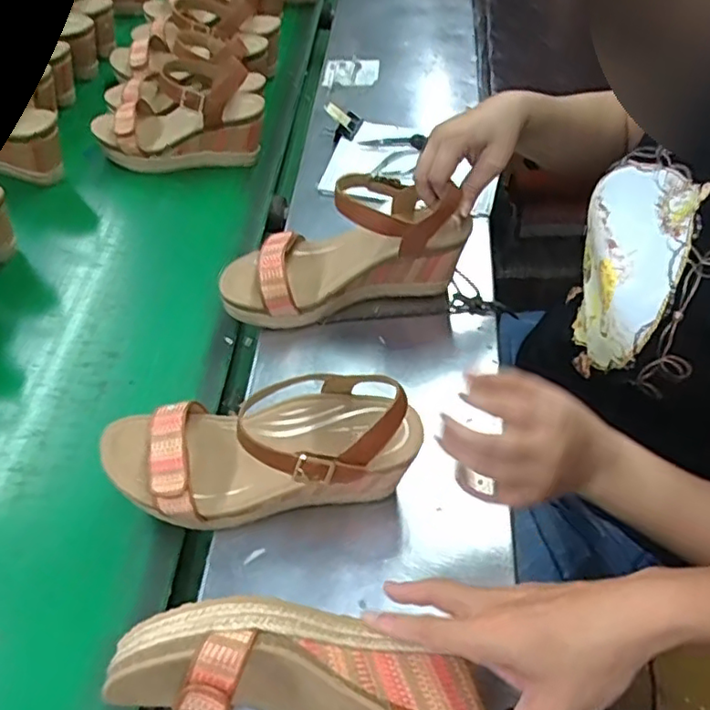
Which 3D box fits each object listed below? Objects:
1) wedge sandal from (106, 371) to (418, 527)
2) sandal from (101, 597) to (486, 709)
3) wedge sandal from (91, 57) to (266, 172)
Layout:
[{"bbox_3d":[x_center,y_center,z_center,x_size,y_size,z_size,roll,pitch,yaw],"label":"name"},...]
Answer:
[{"bbox_3d":[-0.074,0.079,0.502,0.246,0.119,0.088,-9,55,10],"label":"wedge sandal"},{"bbox_3d":[-0.031,0.220,0.398,0.233,0.082,0.132,19,57,11],"label":"sandal"},{"bbox_3d":[-0.238,-0.321,0.838,0.231,0.107,0.105,-6,51,0],"label":"wedge sandal"}]

